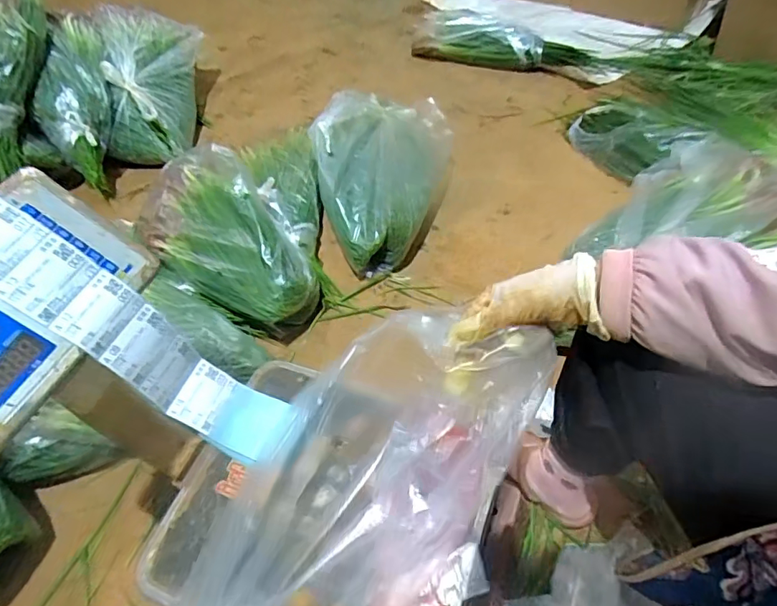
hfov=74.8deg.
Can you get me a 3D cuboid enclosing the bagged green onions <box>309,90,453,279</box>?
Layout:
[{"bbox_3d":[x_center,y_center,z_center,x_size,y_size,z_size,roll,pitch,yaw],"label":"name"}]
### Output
[{"bbox_3d":[-0.019,-0.269,1.094,0.291,0.193,0.391,-1,53,8],"label":"bagged green onions"}]

